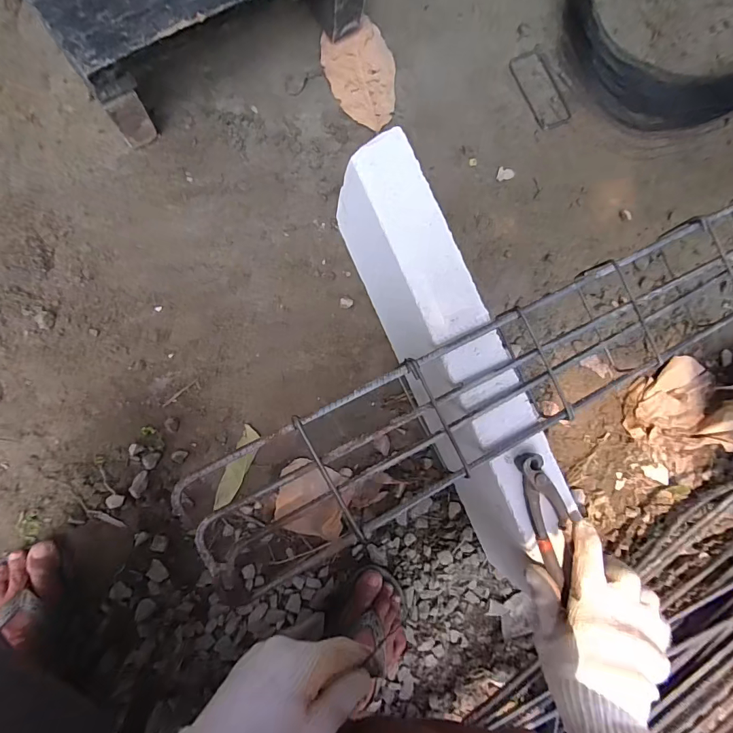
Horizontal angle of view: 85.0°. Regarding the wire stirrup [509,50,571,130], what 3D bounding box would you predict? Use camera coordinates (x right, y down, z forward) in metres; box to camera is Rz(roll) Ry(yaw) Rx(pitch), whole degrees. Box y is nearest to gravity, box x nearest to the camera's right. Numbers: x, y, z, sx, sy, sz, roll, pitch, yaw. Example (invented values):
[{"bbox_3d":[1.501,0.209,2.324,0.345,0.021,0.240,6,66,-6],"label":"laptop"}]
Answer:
[{"bbox_3d":[0.323,-0.515,0.744,0.083,0.007,0.145,-28,91,-9],"label":"wire stirrup"}]

